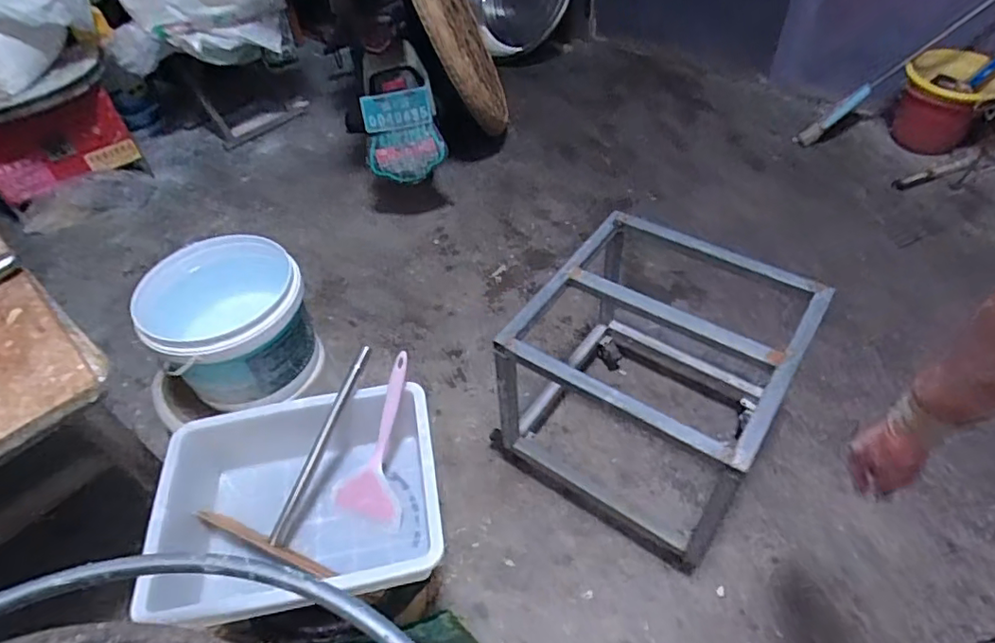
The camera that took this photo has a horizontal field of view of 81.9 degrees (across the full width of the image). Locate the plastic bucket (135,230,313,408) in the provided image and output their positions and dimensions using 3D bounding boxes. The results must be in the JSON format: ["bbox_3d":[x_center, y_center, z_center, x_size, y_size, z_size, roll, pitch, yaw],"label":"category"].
[{"bbox_3d":[-0.403,-0.010,0.882,0.220,0.159,0.230,-19,48,-15],"label":"plastic bucket"}]

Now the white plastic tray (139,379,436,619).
[{"bbox_3d":[-0.271,0.261,0.793,0.386,0.136,0.282,-9,46,-5],"label":"white plastic tray"}]

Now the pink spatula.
[{"bbox_3d":[-0.165,0.160,0.809,0.104,0.032,0.229,10,89,14],"label":"pink spatula"}]

